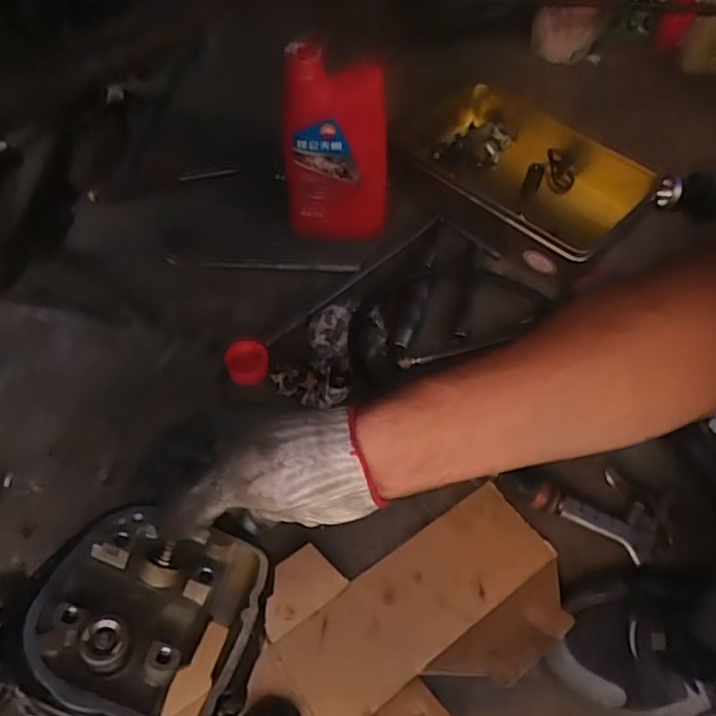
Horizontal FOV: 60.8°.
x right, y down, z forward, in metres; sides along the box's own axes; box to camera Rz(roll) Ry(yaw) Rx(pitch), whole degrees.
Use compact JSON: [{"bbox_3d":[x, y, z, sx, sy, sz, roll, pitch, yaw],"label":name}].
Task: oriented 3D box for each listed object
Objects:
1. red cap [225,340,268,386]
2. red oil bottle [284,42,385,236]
[{"bbox_3d":[-0.117,0.002,0.641,0.042,0.023,0.043,-4,54,-6],"label":"red cap"},{"bbox_3d":[-0.024,-0.241,0.716,0.119,0.230,0.068,1,54,-2],"label":"red oil bottle"}]

